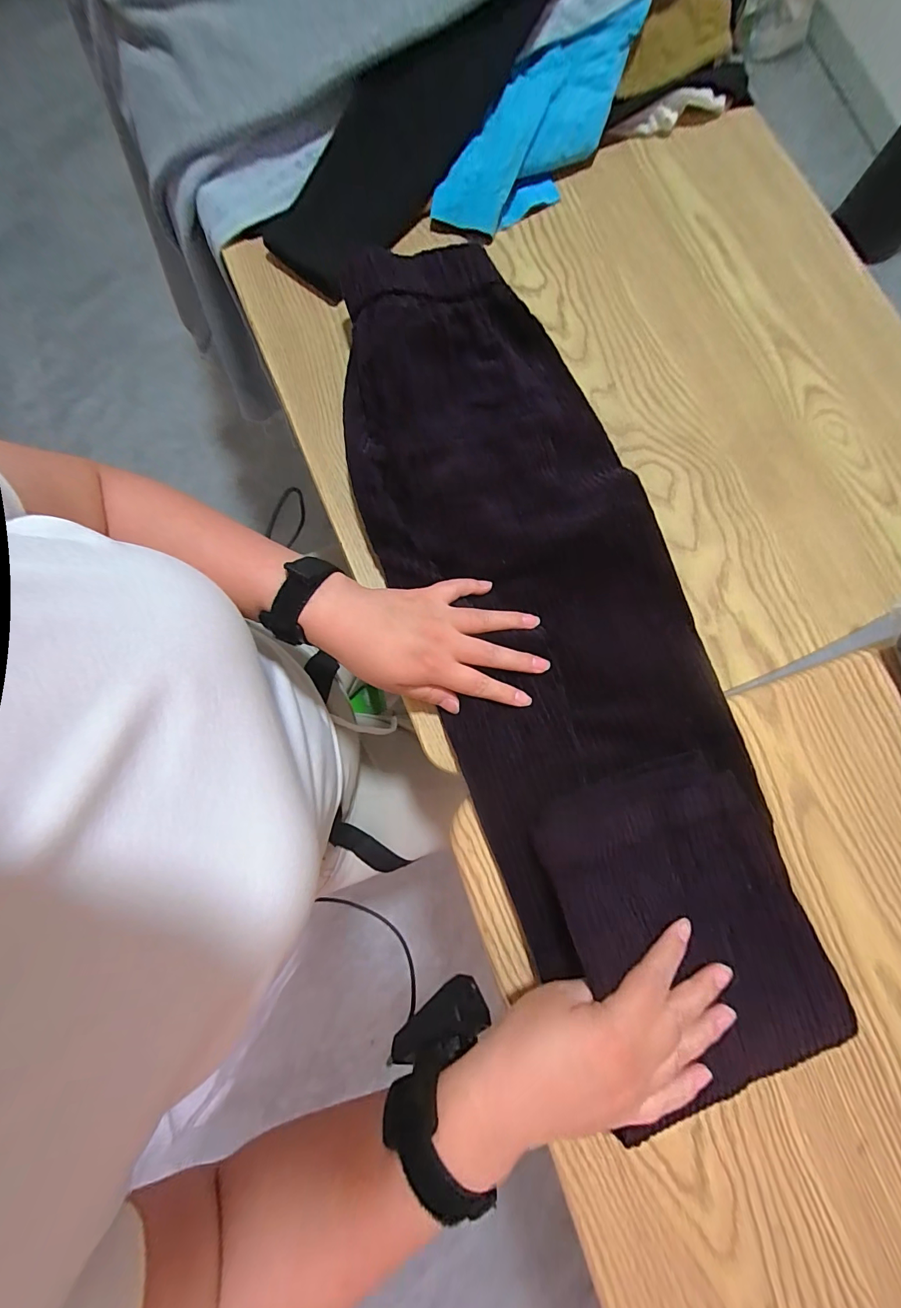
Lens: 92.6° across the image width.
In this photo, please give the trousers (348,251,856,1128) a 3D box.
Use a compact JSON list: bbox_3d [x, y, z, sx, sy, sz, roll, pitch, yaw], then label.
[{"bbox_3d":[0.074,-0.027,0.330,0.207,0.055,0.671,-20,81,-5],"label":"trousers"}]

